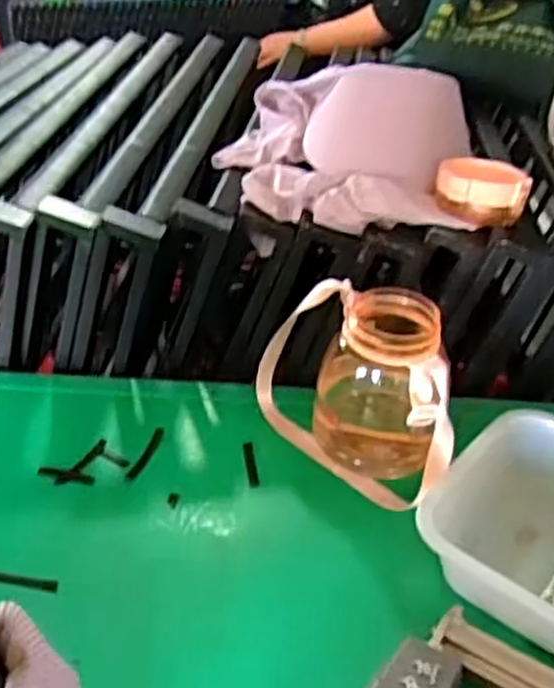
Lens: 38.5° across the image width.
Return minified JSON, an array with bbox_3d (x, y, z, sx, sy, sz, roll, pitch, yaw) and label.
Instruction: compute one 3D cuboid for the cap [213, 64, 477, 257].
[{"bbox_3d":[0.071,-0.230,0.840,0.259,0.096,0.251,4,35,4],"label":"cap"}]

